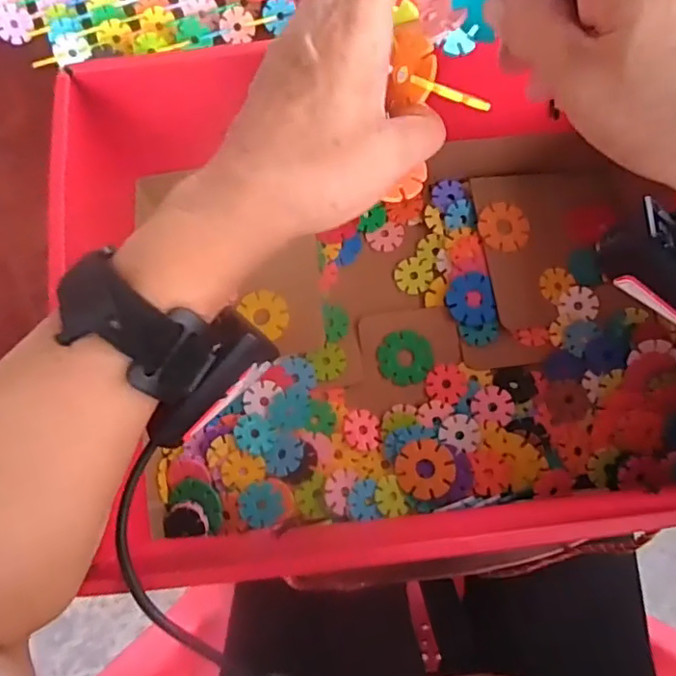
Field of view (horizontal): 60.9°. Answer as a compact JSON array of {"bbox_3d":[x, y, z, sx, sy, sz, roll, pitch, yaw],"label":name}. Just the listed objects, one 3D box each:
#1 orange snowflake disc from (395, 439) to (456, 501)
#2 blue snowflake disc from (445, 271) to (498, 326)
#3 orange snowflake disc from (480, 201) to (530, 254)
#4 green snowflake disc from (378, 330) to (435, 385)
[{"bbox_3d":[0.066,0.099,0.435,0.043,0.004,0.042,-1,80,7],"label":"orange snowflake disc"},{"bbox_3d":[0.107,-0.032,0.465,0.036,0.010,0.045,-10,76,-3],"label":"blue snowflake disc"},{"bbox_3d":[0.138,-0.092,0.476,0.040,0.005,0.044,0,76,-1],"label":"orange snowflake disc"},{"bbox_3d":[0.055,0.016,0.468,0.042,0.004,0.043,0,76,-1],"label":"green snowflake disc"}]

